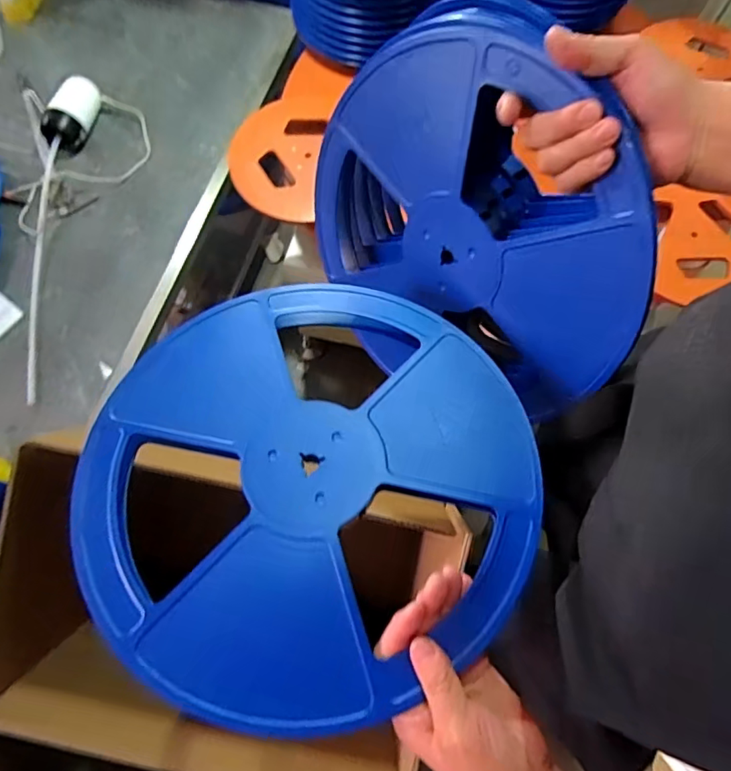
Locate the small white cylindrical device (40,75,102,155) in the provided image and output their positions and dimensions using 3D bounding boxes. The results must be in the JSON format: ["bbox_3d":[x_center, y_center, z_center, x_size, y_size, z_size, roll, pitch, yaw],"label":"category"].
[{"bbox_3d":[-0.559,-0.524,1.032,0.059,0.064,0.149,19,71,6],"label":"small white cylindrical device"}]

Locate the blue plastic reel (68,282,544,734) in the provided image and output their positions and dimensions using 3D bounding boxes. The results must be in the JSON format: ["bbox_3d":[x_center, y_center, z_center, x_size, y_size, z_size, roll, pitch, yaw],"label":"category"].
[{"bbox_3d":[-0.041,0.057,0.389,0.314,0.045,0.308,0,70,-1],"label":"blue plastic reel"}]

